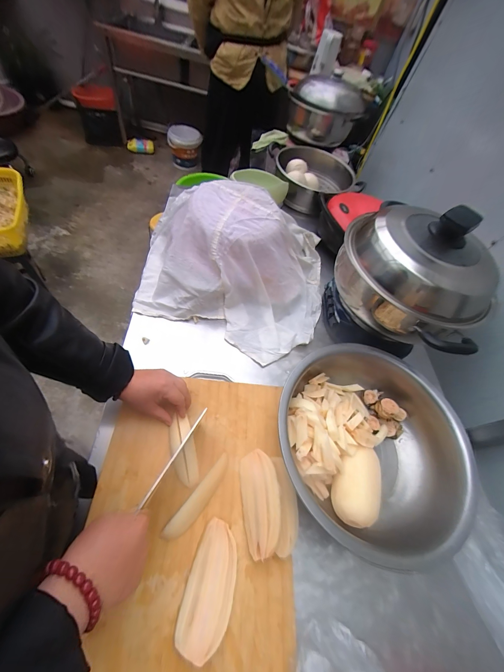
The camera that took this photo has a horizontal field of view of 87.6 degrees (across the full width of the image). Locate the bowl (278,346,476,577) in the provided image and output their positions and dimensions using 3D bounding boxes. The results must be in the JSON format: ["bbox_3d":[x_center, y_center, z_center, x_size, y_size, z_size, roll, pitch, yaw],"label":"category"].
[{"bbox_3d":[0.220,0.198,0.507,0.345,0.110,0.360,6,58,-10],"label":"bowl"}]

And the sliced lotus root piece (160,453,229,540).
[{"bbox_3d":[-0.084,0.265,0.434,0.027,0.032,0.145,38,58,11],"label":"sliced lotus root piece"}]

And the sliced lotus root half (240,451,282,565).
[{"bbox_3d":[0.016,0.269,0.432,0.069,0.019,0.144,-24,56,19],"label":"sliced lotus root half"}]

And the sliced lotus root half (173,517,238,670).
[{"bbox_3d":[-0.059,0.357,0.381,0.066,0.028,0.143,17,56,-3],"label":"sliced lotus root half"}]

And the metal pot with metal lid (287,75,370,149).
[{"bbox_3d":[0.317,-0.973,1.151,0.327,0.205,0.315,2,57,-3],"label":"metal pot with metal lid"}]

